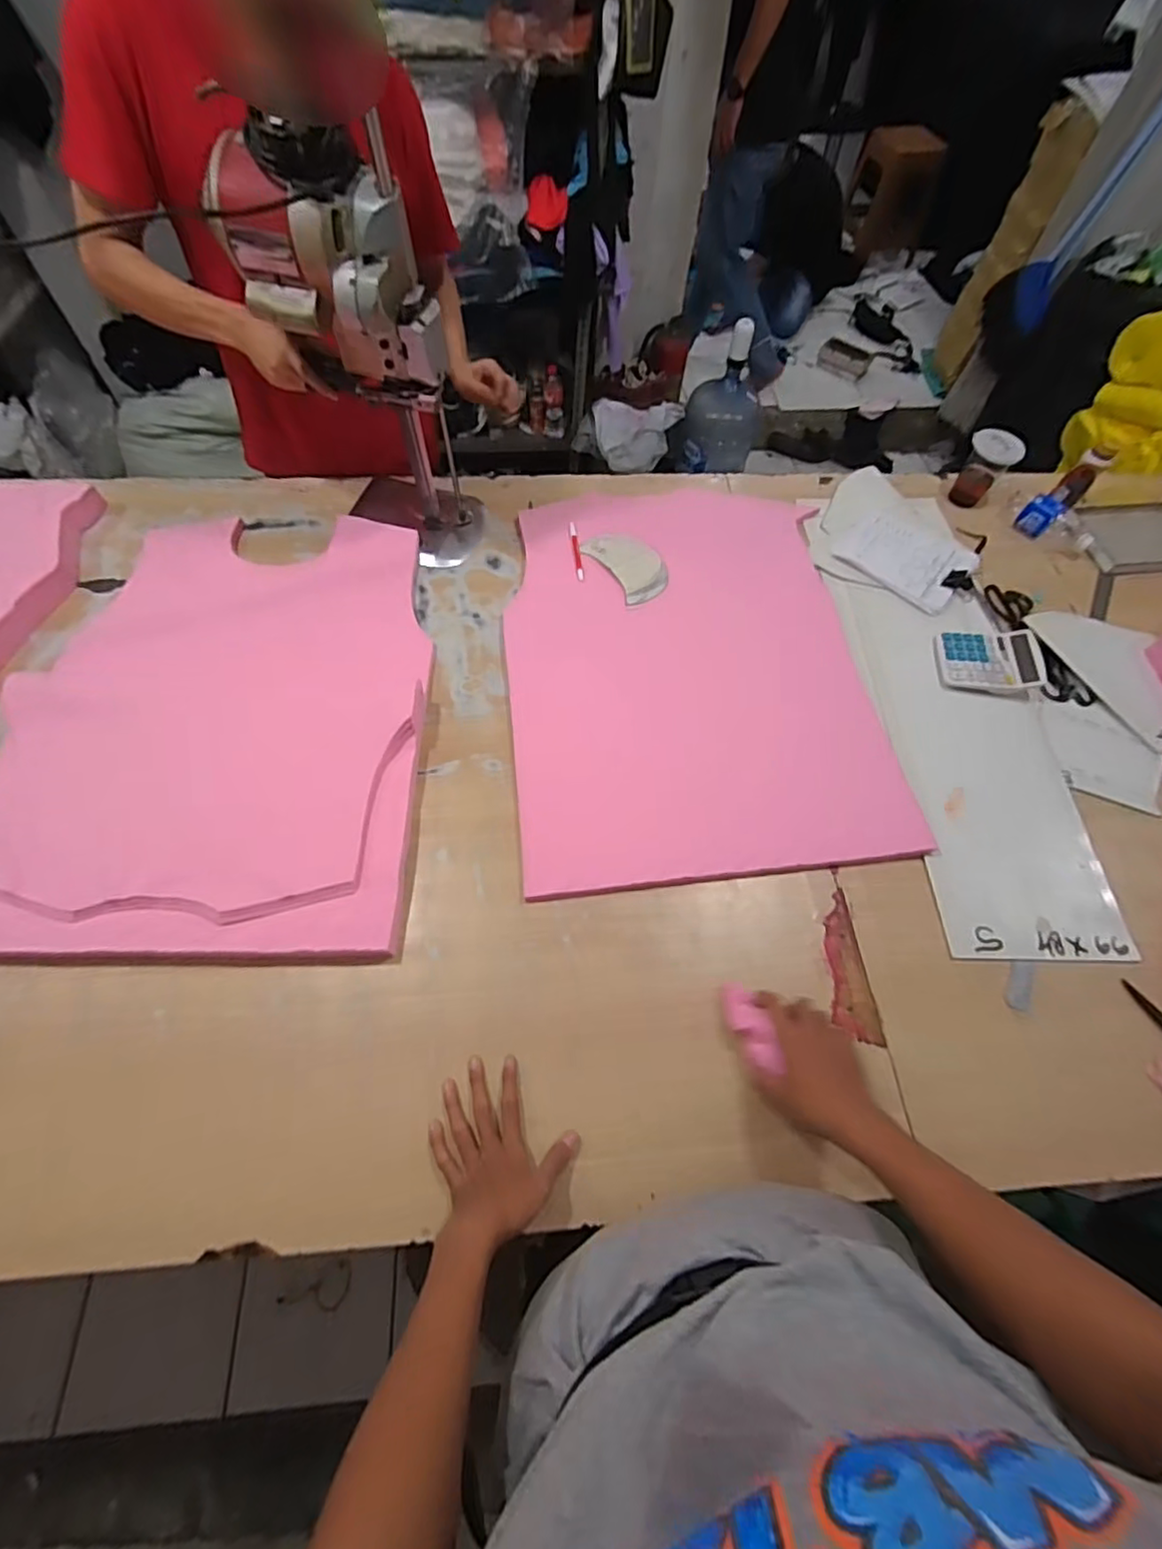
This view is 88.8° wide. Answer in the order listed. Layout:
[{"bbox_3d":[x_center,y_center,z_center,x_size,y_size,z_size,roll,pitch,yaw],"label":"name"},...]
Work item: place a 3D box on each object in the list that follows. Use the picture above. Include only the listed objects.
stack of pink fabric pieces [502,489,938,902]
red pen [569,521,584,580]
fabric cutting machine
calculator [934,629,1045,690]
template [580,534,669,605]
[{"bbox_3d":[0.165,-0.195,0.961,0.554,0.035,0.740,-5,61,-6],"label":"stack of pink fabric pieces"},{"bbox_3d":[-0.007,-0.403,1.067,0.014,0.010,0.139,-6,61,-7],"label":"red pen"},{"bbox_3d":[-0.300,-0.583,0.870,0.221,0.531,0.201,10,60,2],"label":"fabric cutting machine"},{"bbox_3d":[0.675,-0.195,0.981,0.154,0.029,0.125,9,60,2],"label":"calculator"},{"bbox_3d":[0.083,-0.375,1.052,0.102,0.019,0.165,-28,65,-18],"label":"template"}]

